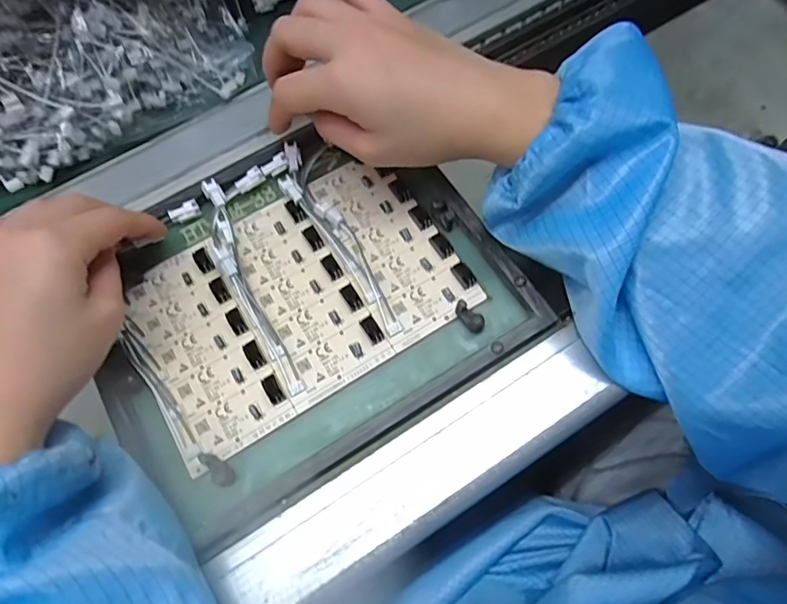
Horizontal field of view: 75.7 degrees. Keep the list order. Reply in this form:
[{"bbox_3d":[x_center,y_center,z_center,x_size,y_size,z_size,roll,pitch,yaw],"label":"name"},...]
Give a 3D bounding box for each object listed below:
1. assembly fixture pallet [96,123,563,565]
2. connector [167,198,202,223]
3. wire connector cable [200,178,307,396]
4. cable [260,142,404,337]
[{"bbox_3d":[-0.055,-0.003,0.303,0.232,0.017,0.195,-31,74,-9],"label":"assembly fixture pallet"},{"bbox_3d":[-0.134,-0.057,0.326,0.019,0.008,0.010,-32,71,-9],"label":"connector"},{"bbox_3d":[-0.089,-0.011,0.301,0.017,0.017,0.143,-25,70,-6],"label":"wire connector cable"},{"bbox_3d":[-0.038,-0.040,0.315,0.025,0.010,0.143,-31,71,-9],"label":"cable"}]

